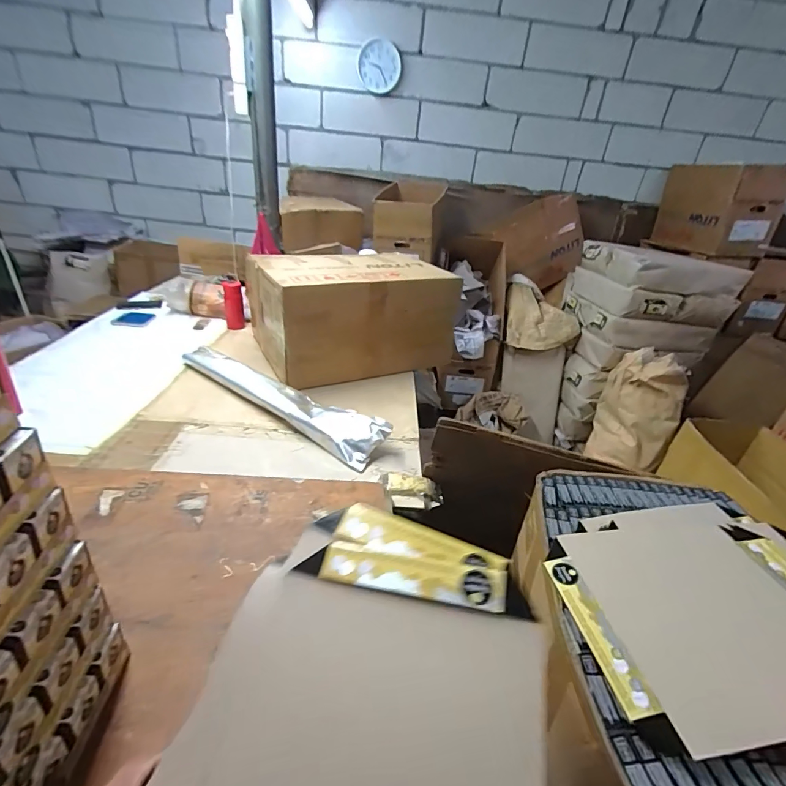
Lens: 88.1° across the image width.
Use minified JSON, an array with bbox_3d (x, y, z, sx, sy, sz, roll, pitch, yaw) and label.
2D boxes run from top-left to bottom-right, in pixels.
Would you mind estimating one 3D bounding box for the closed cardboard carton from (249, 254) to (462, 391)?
[{"bbox_3d":[-0.146,-0.300,1.433,0.608,0.298,0.445,-10,33,-26],"label":"closed cardboard carton"}]

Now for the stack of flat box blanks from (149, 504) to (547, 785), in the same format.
[{"bbox_3d":[-0.039,0.288,0.297,0.276,0.022,0.400,4,48,17],"label":"stack of flat box blanks"}]

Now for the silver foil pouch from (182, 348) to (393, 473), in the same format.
[{"bbox_3d":[-0.353,0.003,1.148,0.761,0.066,0.134,22,33,26],"label":"silver foil pouch"}]

